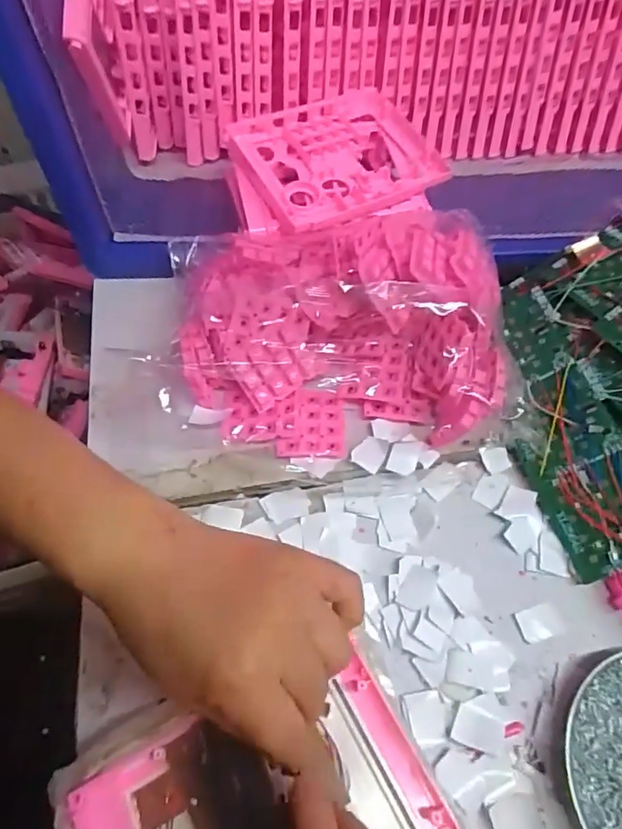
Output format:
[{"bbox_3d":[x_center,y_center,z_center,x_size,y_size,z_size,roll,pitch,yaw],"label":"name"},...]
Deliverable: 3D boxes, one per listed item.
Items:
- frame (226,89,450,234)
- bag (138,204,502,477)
[{"bbox_3d":[0.027,-0.231,0.471,0.168,0.021,0.135,-27,62,-16],"label":"frame"},{"bbox_3d":[0.017,-0.066,0.405,0.239,0.098,0.191,-1,58,-3],"label":"bag"}]

